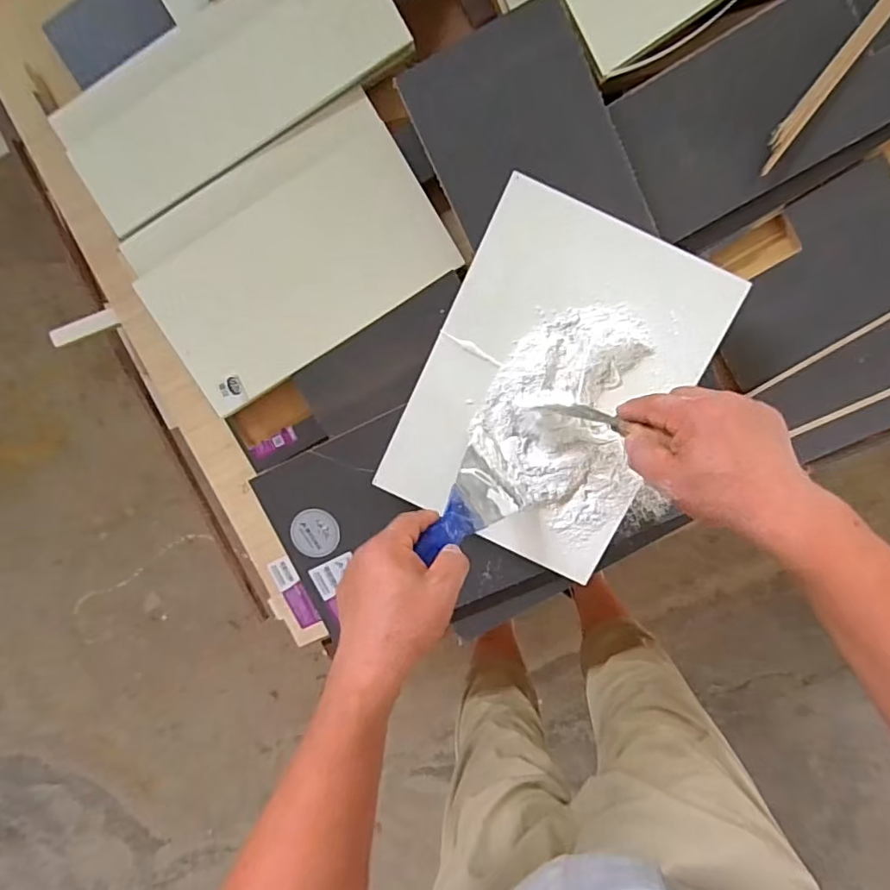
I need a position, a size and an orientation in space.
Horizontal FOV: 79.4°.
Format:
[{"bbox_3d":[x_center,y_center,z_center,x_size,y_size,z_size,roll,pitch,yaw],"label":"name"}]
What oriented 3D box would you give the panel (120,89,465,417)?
[{"bbox_3d":[-0.173,-0.208,0.607,0.327,0.029,0.209,-32,105,3],"label":"panel"}]

